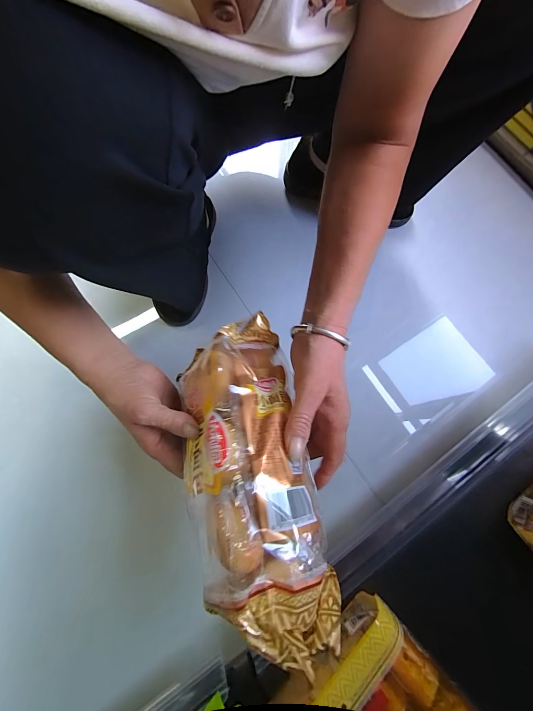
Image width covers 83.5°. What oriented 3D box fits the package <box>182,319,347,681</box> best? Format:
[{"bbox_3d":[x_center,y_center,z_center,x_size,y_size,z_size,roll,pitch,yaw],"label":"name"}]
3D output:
[{"bbox_3d":[-0.020,0.085,0.264,0.108,0.049,0.275,-12,60,-2],"label":"package"}]

